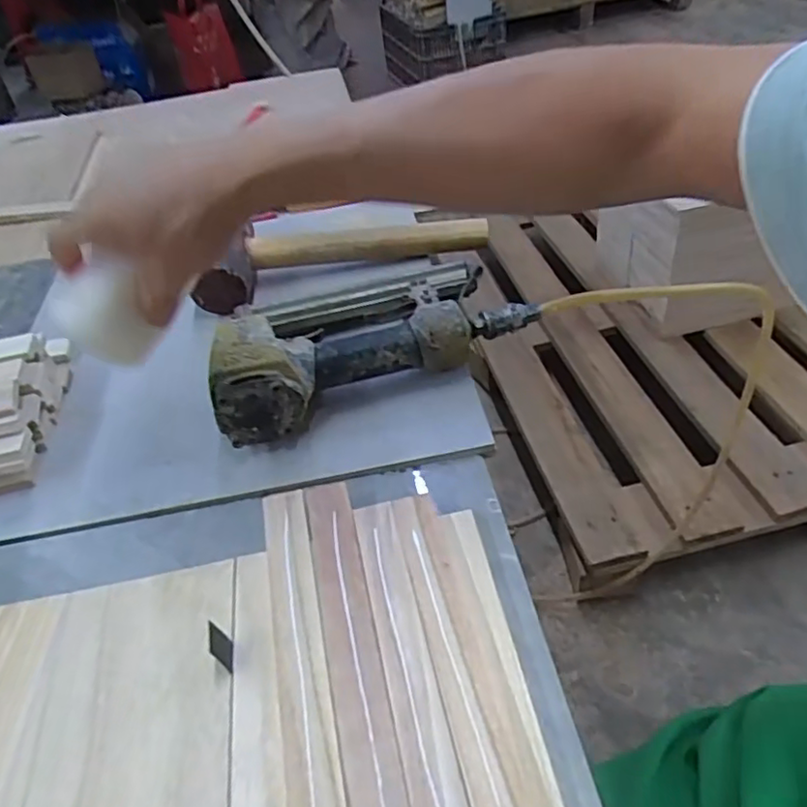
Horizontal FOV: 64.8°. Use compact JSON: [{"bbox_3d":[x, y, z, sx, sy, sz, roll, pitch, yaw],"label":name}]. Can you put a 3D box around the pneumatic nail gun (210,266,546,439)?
[{"bbox_3d":[-0.037,-0.058,0.512,0.245,0.067,0.148,-22,45,-14],"label":"pneumatic nail gun"}]

